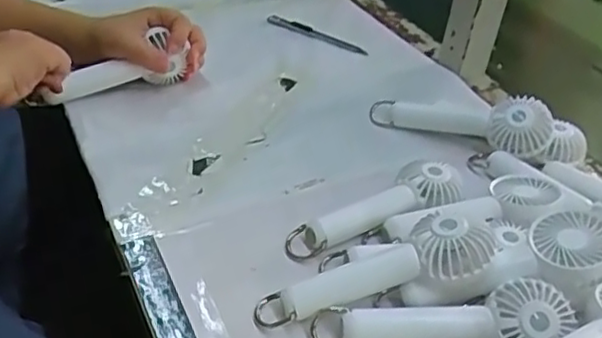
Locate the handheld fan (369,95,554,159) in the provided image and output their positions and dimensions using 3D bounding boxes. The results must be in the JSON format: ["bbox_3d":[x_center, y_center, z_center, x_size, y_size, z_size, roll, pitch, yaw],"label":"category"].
[{"bbox_3d":[0.149,-0.048,0.618,0.170,0.047,0.053,12,35,31],"label":"handheld fan"}]

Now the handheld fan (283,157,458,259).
[{"bbox_3d":[0.060,0.029,0.518,0.162,0.031,0.048,-15,41,-25],"label":"handheld fan"}]

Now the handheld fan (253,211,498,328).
[{"bbox_3d":[0.050,0.071,0.435,0.165,0.030,0.045,-20,40,1],"label":"handheld fan"}]

